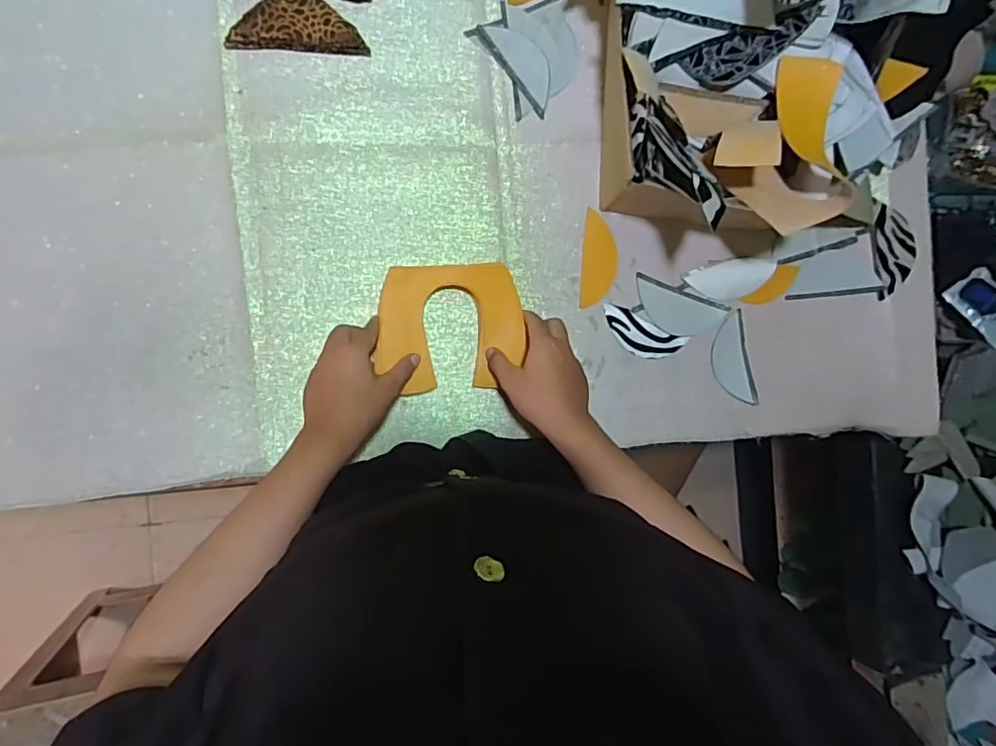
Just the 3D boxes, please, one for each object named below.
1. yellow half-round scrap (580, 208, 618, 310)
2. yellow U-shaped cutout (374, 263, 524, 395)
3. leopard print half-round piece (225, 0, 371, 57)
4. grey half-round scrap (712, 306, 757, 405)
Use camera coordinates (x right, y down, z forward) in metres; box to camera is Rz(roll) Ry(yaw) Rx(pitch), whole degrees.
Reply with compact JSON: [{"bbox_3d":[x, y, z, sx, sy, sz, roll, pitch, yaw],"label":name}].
[{"bbox_3d":[0.111,-0.122,0.598,0.040,0.004,0.102,4,91,-9],"label":"yellow half-round scrap"},{"bbox_3d":[-0.047,-0.045,0.550,0.142,0.013,0.122,-4,95,-8],"label":"yellow U-shaped cutout"},{"bbox_3d":[-0.194,-0.338,0.532,0.126,0.017,0.048,-4,92,-9],"label":"leopard print half-round piece"},{"bbox_3d":[0.265,-0.015,0.626,0.043,0.006,0.105,-11,93,-3],"label":"grey half-round scrap"}]

